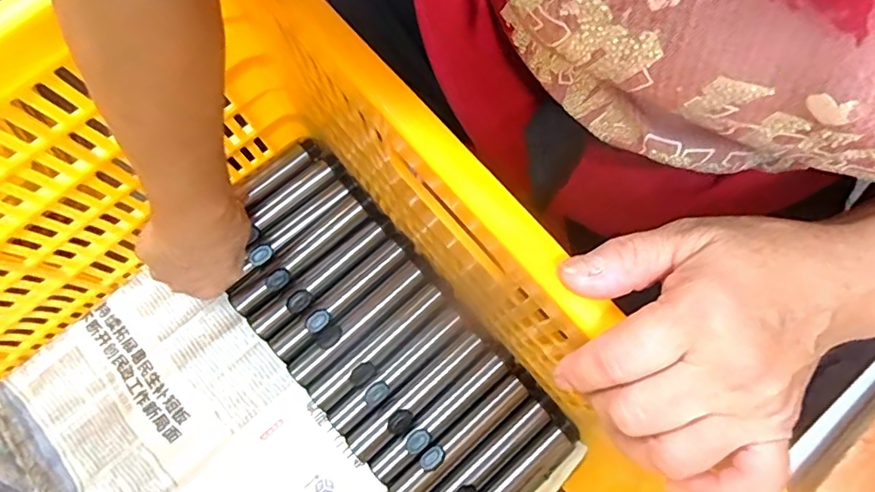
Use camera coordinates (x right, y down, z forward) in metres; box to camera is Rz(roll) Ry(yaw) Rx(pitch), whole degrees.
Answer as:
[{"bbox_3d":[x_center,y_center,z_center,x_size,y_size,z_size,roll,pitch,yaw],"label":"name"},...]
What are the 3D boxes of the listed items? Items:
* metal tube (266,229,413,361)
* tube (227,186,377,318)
[{"bbox_3d":[-0.083,0.043,0.482,0.149,0.022,0.025,-42,81,-7],"label":"metal tube"},{"bbox_3d":[-0.118,0.005,0.489,0.151,0.023,0.031,-43,81,-7],"label":"tube"}]

